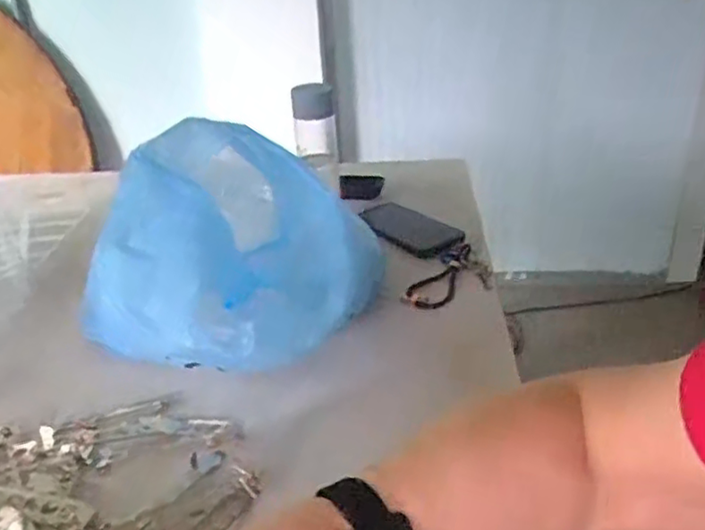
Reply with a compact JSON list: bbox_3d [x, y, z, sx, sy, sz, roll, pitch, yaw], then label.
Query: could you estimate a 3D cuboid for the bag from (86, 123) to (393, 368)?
[{"bbox_3d":[-0.117,-0.020,0.643,0.219,0.181,0.248,17,34,34],"label":"bag"}]

